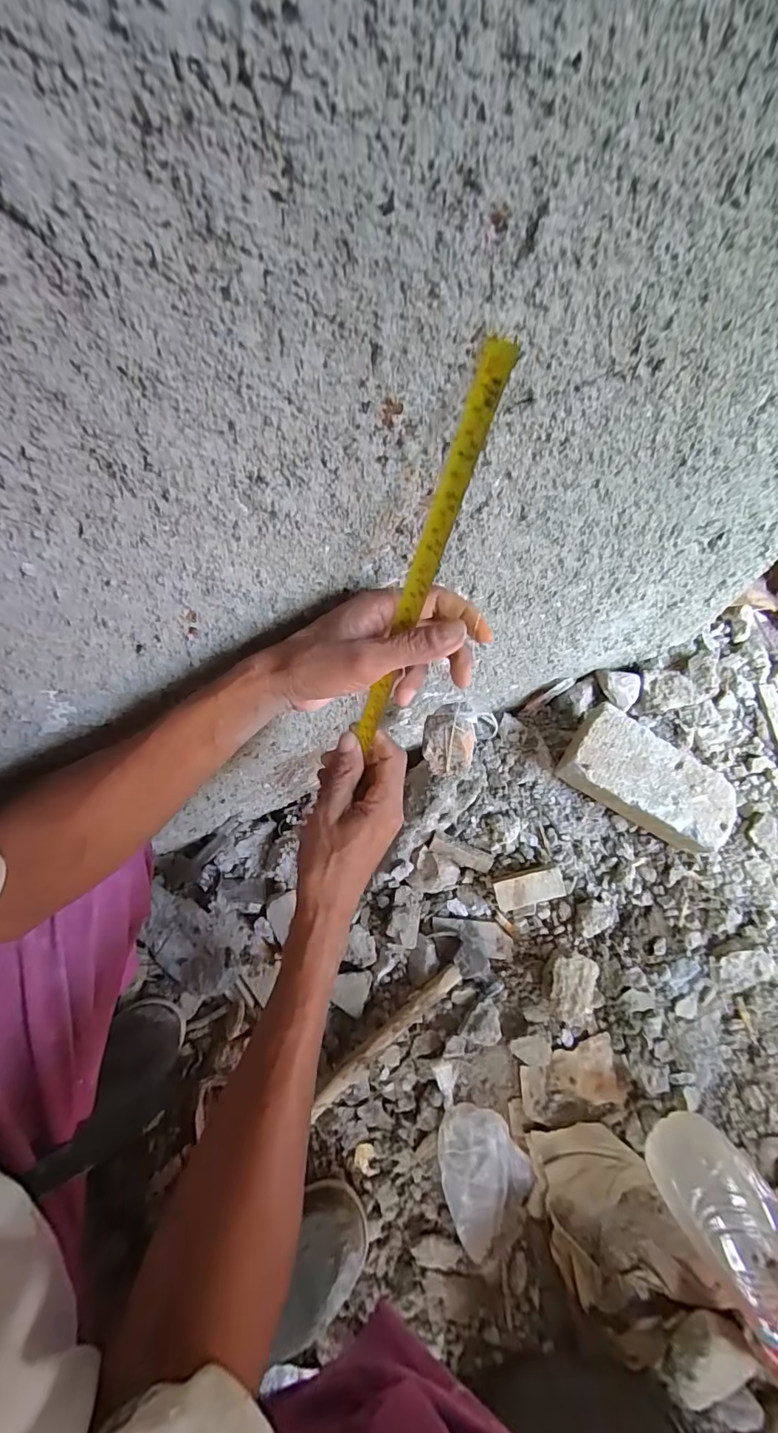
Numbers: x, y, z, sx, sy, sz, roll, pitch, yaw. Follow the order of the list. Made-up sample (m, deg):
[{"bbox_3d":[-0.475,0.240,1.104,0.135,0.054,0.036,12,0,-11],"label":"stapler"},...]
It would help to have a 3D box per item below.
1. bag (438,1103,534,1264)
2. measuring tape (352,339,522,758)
[{"bbox_3d":[0.105,0.499,0.515,0.093,0.025,0.127,-18,67,-7],"label":"bag"},{"bbox_3d":[0.016,-0.075,0.289,0.016,0.251,0.005,31,38,14],"label":"measuring tape"}]

